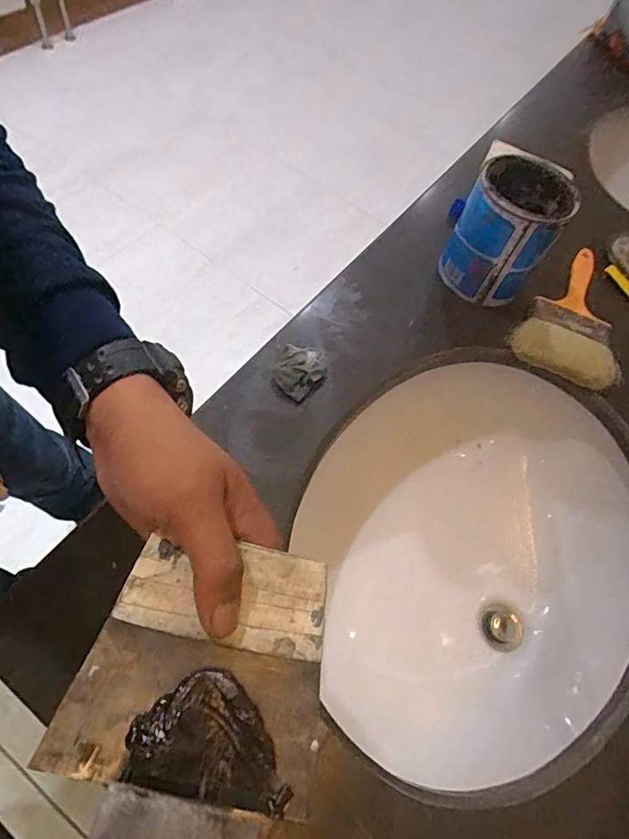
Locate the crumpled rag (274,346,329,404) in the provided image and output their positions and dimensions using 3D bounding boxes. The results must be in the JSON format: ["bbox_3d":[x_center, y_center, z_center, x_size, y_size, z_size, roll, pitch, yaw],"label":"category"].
[{"bbox_3d":[-0.015,-0.049,0.498,0.051,0.016,0.068,27,62,6],"label":"crumpled rag"}]

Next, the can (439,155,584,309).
[{"bbox_3d":[0.222,-0.224,0.559,0.107,0.119,0.119,28,62,7],"label":"can"}]

